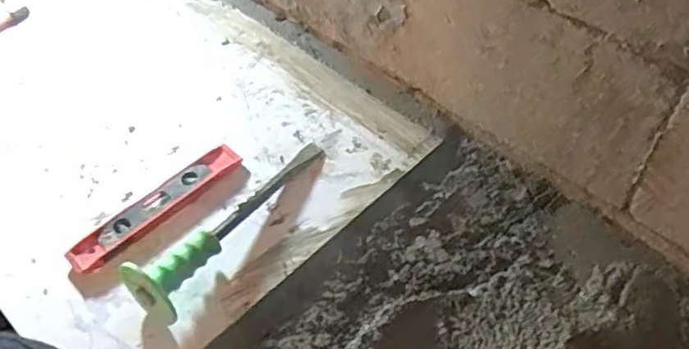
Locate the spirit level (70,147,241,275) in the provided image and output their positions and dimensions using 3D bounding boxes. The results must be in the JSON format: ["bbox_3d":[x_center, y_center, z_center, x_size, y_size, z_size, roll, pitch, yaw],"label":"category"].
[{"bbox_3d":[-0.218,0.036,0.751,0.221,0.020,0.040,-38,58,-24],"label":"spirit level"}]

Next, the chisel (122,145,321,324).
[{"bbox_3d":[-0.124,0.039,0.716,0.064,0.057,0.281,26,57,23],"label":"chisel"}]

